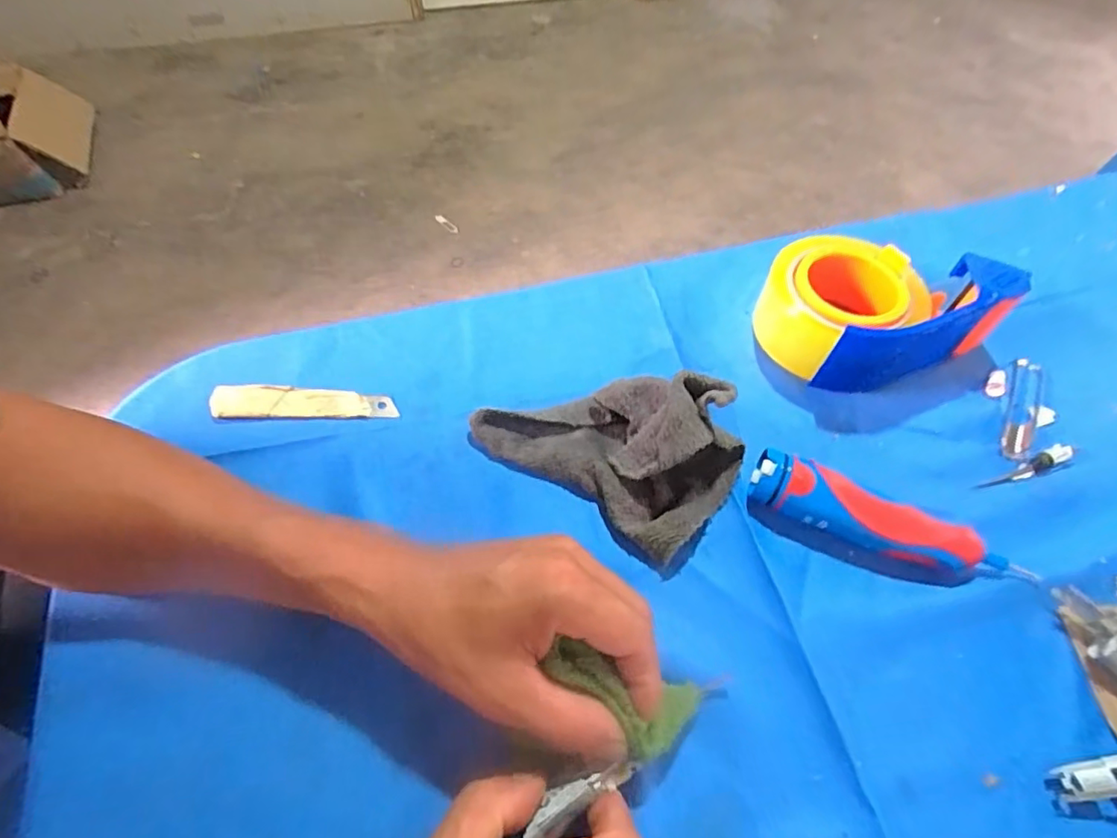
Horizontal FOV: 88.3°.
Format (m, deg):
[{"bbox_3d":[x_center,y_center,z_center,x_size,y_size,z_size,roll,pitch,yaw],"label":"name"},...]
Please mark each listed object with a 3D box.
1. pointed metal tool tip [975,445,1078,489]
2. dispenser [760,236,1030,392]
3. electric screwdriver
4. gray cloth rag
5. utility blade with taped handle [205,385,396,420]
[{"bbox_3d":[0.302,0.032,0.370,0.074,0.006,0.010,-20,61,-13],"label":"pointed metal tool tip"},{"bbox_3d":[0.221,-0.085,0.408,0.157,0.061,0.108,-19,61,-13],"label":"dispenser"},{"bbox_3d":[0.187,0.061,0.333,0.149,0.028,0.031,22,60,12],"label":"electric screwdriver"},{"bbox_3d":[0.030,0.006,0.343,0.149,0.055,0.092,31,63,17],"label":"gray cloth rag"},{"bbox_3d":[-0.164,-0.012,0.375,0.113,0.012,0.024,-2,58,-3],"label":"utility blade with taped handle"}]

